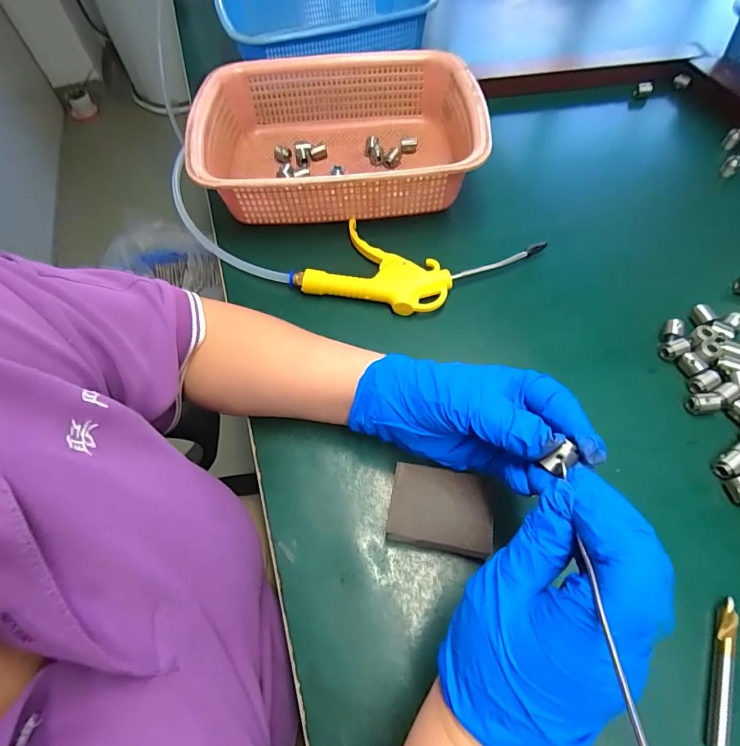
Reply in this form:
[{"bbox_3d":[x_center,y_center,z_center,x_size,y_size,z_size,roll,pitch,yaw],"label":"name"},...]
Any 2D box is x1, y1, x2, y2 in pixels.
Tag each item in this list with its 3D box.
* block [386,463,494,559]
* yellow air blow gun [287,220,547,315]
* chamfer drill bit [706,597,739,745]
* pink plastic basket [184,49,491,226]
[{"bbox_3d":[0.048,0.096,0.299,0.067,0.024,0.051,9,61,9],"label":"block"},{"bbox_3d":[0.047,-0.103,0.421,0.210,0.018,0.109,12,61,10],"label":"yellow air blow gun"},{"bbox_3d":[0.207,0.174,0.254,0.010,0.009,0.080,21,63,15],"label":"chamfer drill bit"},{"bbox_3d":[-0.034,-0.256,0.478,0.289,0.074,0.223,-4,59,1],"label":"pink plastic basket"}]

